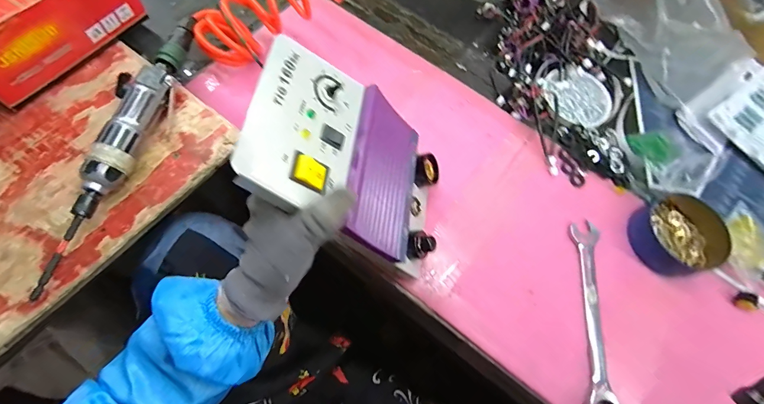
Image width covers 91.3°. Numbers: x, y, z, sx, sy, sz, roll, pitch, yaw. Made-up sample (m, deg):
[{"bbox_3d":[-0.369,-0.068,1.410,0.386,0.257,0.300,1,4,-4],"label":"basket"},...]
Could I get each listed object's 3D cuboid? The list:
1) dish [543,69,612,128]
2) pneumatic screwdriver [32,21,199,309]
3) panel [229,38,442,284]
[{"bbox_3d":[0.279,-0.145,0.532,0.094,0.022,0.086,2,67,-6],"label":"dish"},{"bbox_3d":[-0.277,-0.069,0.401,0.050,0.043,0.338,12,66,-2],"label":"pneumatic screwdriver"},{"bbox_3d":[-0.021,-0.032,0.343,0.216,0.031,0.141,32,57,-35],"label":"panel"}]

